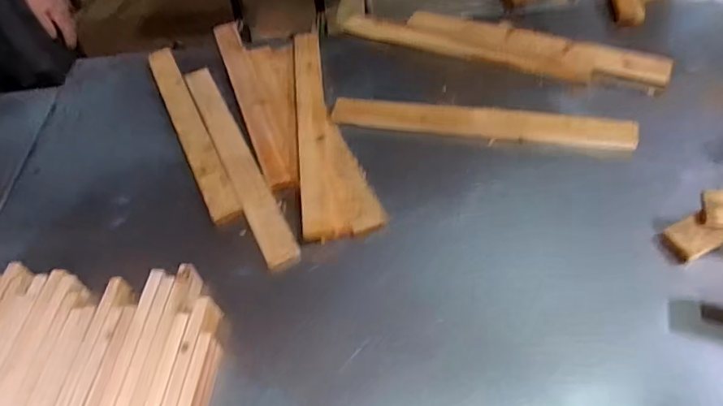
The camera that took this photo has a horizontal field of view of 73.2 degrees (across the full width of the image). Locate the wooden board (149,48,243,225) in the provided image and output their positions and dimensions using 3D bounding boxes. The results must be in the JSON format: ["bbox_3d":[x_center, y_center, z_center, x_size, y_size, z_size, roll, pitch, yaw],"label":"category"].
[{"bbox_3d":[-0.323,-0.153,0.901,0.053,0.012,0.504,-24,53,-13],"label":"wooden board"}]

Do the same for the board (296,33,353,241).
[{"bbox_3d":[-0.081,-0.152,0.856,0.060,0.029,0.501,-7,53,-1],"label":"board"}]

